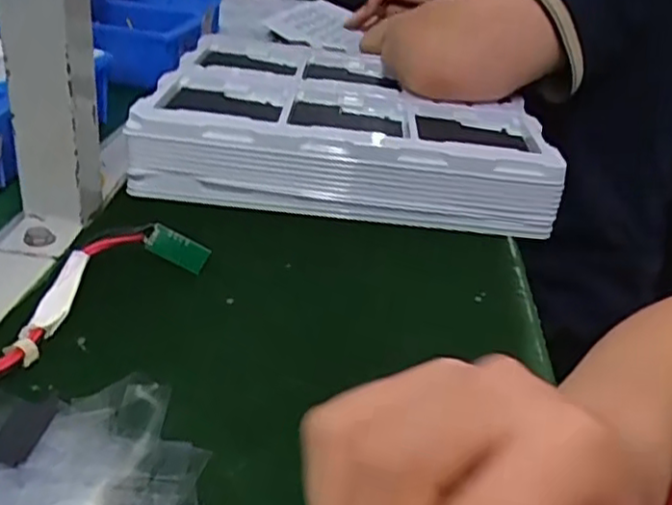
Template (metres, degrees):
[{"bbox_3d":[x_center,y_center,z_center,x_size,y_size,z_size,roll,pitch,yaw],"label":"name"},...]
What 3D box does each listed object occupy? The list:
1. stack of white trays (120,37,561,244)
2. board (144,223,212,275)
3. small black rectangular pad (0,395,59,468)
[{"bbox_3d":[0.012,-0.112,0.615,0.319,0.081,0.276,9,30,2],"label":"stack of white trays"},{"bbox_3d":[-0.097,-0.002,0.422,0.039,0.019,0.004,28,26,-16],"label":"board"},{"bbox_3d":[-0.135,0.075,0.299,0.018,0.004,0.041,8,30,1],"label":"small black rectangular pad"}]

